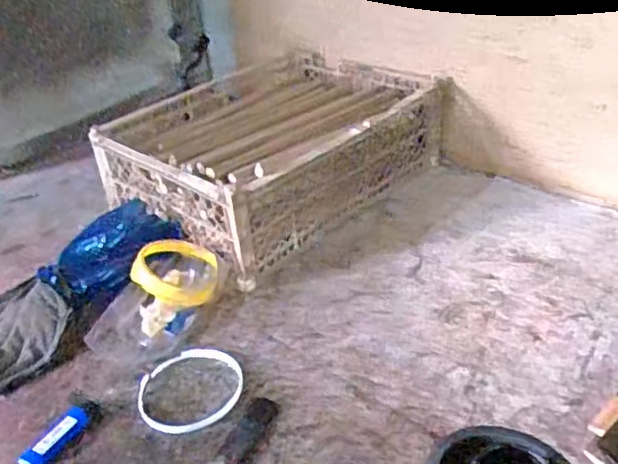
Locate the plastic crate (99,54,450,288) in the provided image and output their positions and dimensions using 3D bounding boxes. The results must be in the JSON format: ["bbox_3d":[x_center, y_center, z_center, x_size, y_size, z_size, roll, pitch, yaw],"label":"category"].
[{"bbox_3d":[-0.041,-0.130,0.951,0.322,0.145,0.438,24,41,38],"label":"plastic crate"}]

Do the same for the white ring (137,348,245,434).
[{"bbox_3d":[-0.116,0.155,0.633,0.104,0.009,0.105,-3,31,2],"label":"white ring"}]

